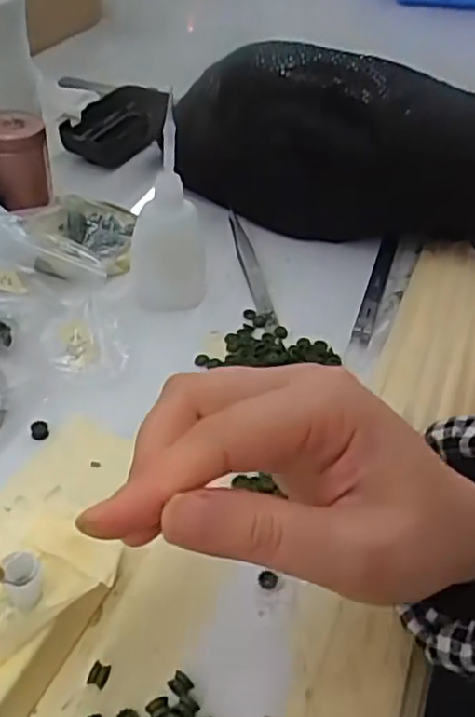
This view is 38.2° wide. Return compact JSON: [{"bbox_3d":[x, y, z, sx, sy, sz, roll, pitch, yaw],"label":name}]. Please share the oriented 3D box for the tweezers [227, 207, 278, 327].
[{"bbox_3d":[0.007,-0.065,0.452,0.012,0.005,0.124,-5,44,-12],"label":"tweezers"}]

